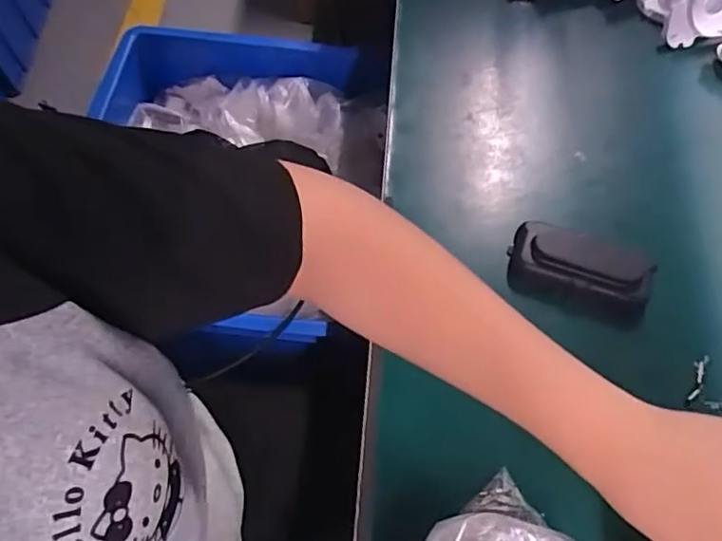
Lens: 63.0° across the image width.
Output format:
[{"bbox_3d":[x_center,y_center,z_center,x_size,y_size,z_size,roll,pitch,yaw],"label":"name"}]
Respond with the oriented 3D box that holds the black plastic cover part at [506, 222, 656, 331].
[{"bbox_3d":[0.171,0.001,0.463,0.106,0.028,0.064,16,64,8],"label":"black plastic cover part"}]

